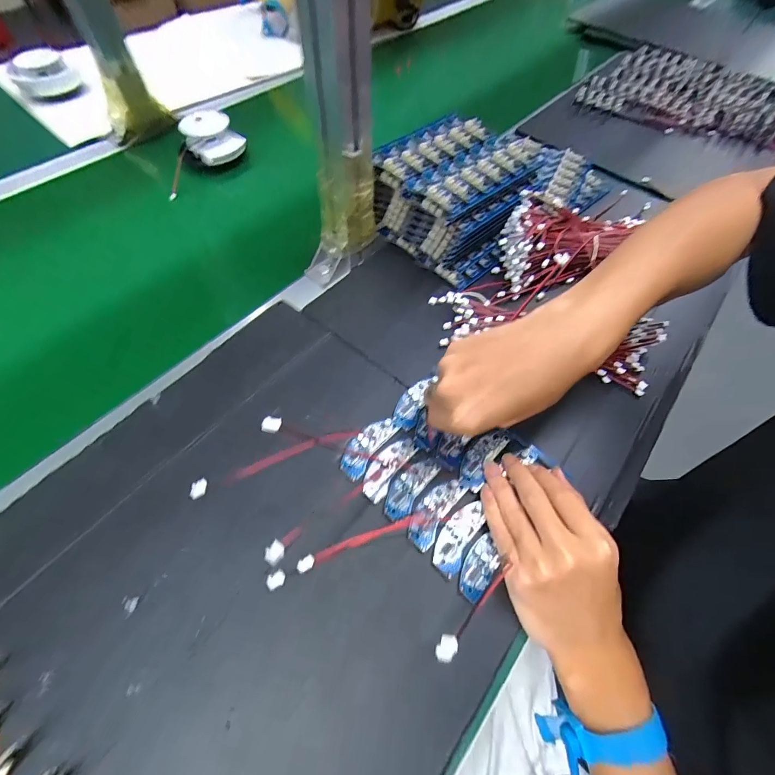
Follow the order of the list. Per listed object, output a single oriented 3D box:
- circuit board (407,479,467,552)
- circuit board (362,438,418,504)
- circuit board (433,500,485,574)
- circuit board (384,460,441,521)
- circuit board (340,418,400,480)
[{"bbox_3d":[0.037,0.098,0.305,0.028,0.004,0.061,32,63,18],"label":"circuit board"},{"bbox_3d":[0.000,0.067,0.324,0.024,0.005,0.061,35,65,11],"label":"circuit board"},{"bbox_3d":[0.056,0.116,0.298,0.024,0.007,0.058,29,62,16],"label":"circuit board"},{"bbox_3d":[0.019,0.081,0.314,0.025,0.010,0.061,28,63,23],"label":"circuit board"},{"bbox_3d":[-0.018,0.049,0.332,0.027,0.008,0.062,32,63,18],"label":"circuit board"}]

